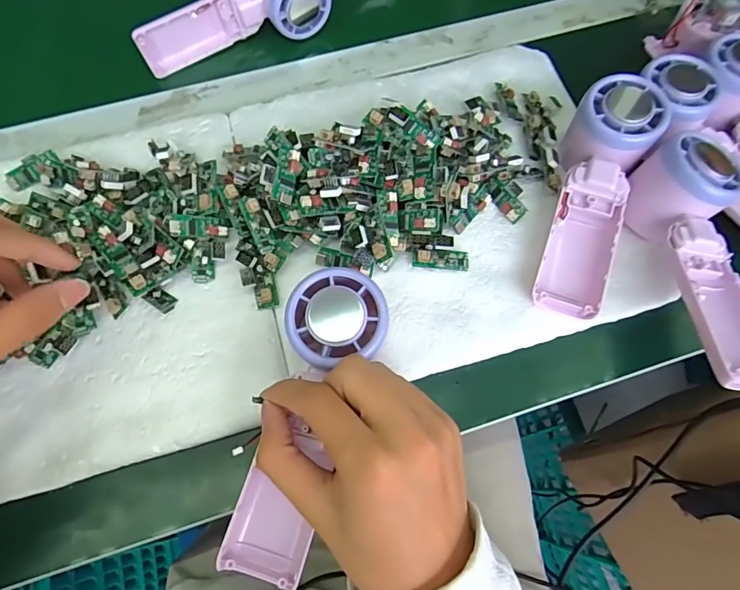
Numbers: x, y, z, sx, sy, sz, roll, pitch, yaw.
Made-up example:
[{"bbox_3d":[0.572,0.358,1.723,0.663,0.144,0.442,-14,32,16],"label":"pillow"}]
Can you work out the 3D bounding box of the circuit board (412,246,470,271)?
[{"bbox_3d":[0.050,-0.024,0.313,0.039,0.006,0.013,5,91,-9],"label":"circuit board"}]

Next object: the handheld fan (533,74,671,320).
[{"bbox_3d":[0.152,-0.067,0.307,0.054,0.053,0.164,17,72,7],"label":"handheld fan"}]

